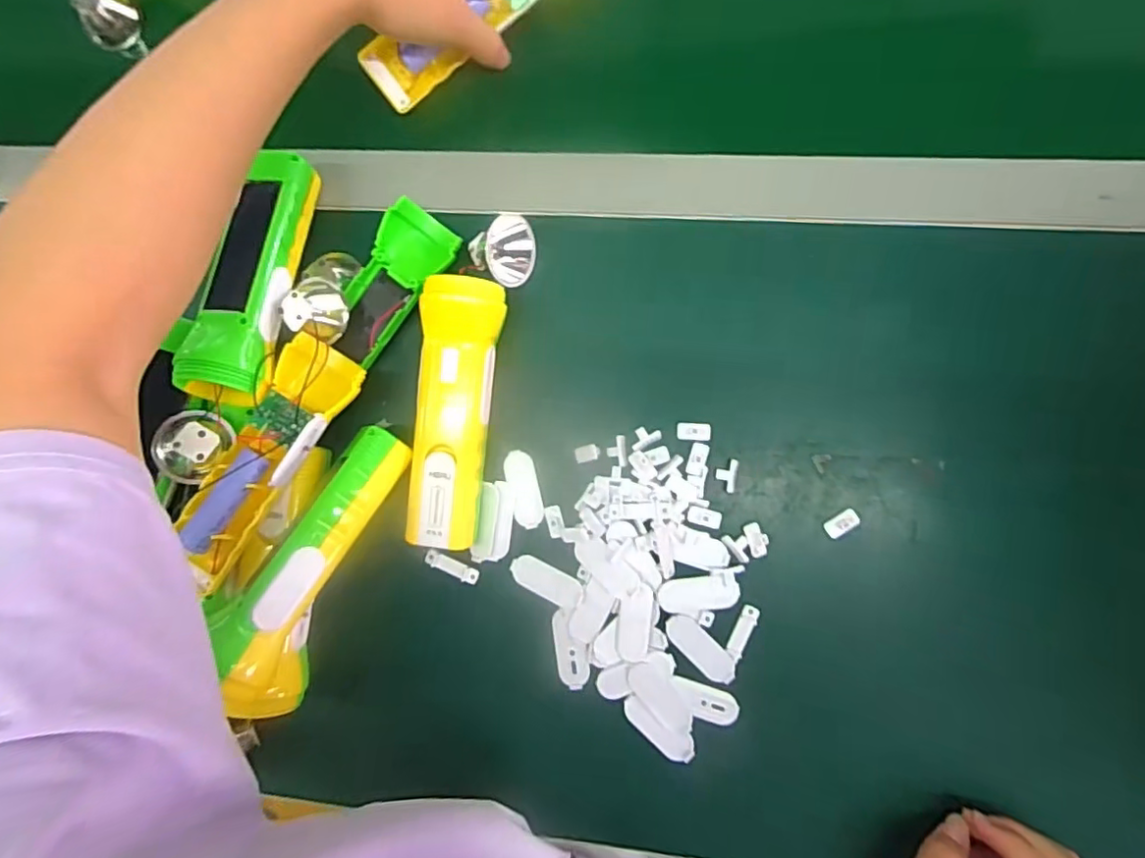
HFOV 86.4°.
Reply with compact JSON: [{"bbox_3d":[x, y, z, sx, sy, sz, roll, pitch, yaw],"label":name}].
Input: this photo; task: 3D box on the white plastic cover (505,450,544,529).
[{"bbox_3d":[-0.031,0.039,0.393,0.018,0.004,0.049,-14,85,6],"label":"white plastic cover"}]

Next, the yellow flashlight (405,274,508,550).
[{"bbox_3d":[-0.072,-0.010,0.375,0.046,0.046,0.161,4,87,7],"label":"yellow flashlight"}]

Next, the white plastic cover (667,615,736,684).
[{"bbox_3d":[0.079,0.133,0.370,0.049,0.004,0.019,43,92,7],"label":"white plastic cover"}]

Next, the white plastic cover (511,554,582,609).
[{"bbox_3d":[-0.017,0.096,0.385,0.048,0.004,0.019,28,90,7],"label":"white plastic cover"}]

